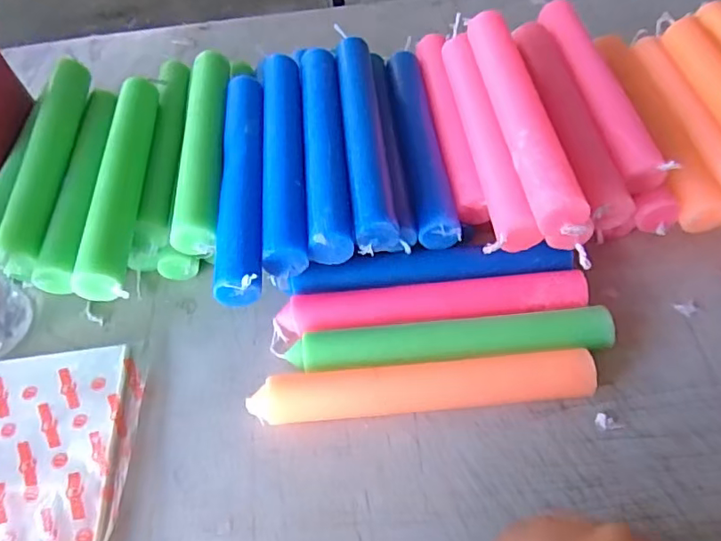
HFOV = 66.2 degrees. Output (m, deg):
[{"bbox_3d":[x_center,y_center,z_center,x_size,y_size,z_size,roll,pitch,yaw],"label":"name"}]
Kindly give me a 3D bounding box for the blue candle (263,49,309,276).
[{"bbox_3d":[-0.055,-0.088,0.397,0.027,0.020,0.207,-7,55,0],"label":"blue candle"}]

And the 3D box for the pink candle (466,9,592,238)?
[{"bbox_3d":[0.103,-0.108,0.360,0.026,0.023,0.199,-6,55,0],"label":"pink candle"}]

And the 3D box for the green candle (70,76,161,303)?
[{"bbox_3d":[-0.166,-0.066,0.380,0.025,0.025,0.189,-7,55,0],"label":"green candle"}]

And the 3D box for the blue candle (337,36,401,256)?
[{"bbox_3d":[0.002,-0.102,0.399,0.026,0.022,0.204,-6,55,0],"label":"blue candle"}]

